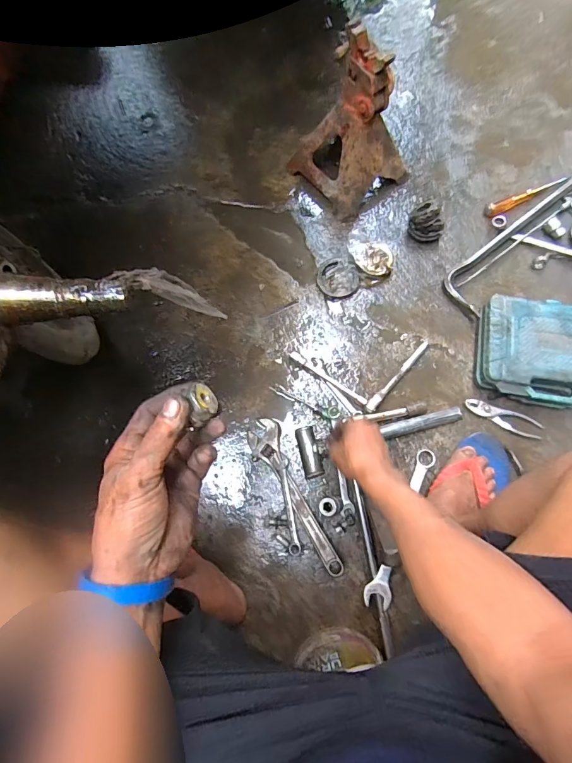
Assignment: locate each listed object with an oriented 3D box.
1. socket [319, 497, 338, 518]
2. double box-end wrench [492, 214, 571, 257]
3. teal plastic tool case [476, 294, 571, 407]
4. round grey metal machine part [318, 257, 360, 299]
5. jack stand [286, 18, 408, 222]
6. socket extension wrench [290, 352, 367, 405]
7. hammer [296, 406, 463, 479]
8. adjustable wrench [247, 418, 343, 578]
[{"bbox_3d":[0.073,0.222,0.707,0.030,0.041,0.032,0,77,0],"label":"socket"},{"bbox_3d":[0.558,-0.276,0.820,0.276,0.019,0.036,28,80,7],"label":"double box-end wrench"},{"bbox_3d":[0.488,-0.054,0.747,0.242,0.063,0.194,11,78,3],"label":"teal plastic tool case"},{"bbox_3d":[0.107,-0.215,0.820,0.083,0.015,0.087,0,78,1],"label":"round grey metal machine part"},{"bbox_3d":[0.126,-0.486,0.756,0.168,0.258,0.200,-44,81,-8],"label":"jack stand"},{"bbox_3d":[0.082,-0.008,0.771,0.170,0.014,0.015,34,81,8],"label":"socket extension wrench"},{"bbox_3d":[0.177,0.102,0.739,0.307,0.029,0.089,-12,78,-1],"label":"hammer"},{"bbox_3d":[0.014,0.205,0.718,0.068,0.032,0.296,-28,79,-5],"label":"adjustable wrench"}]

